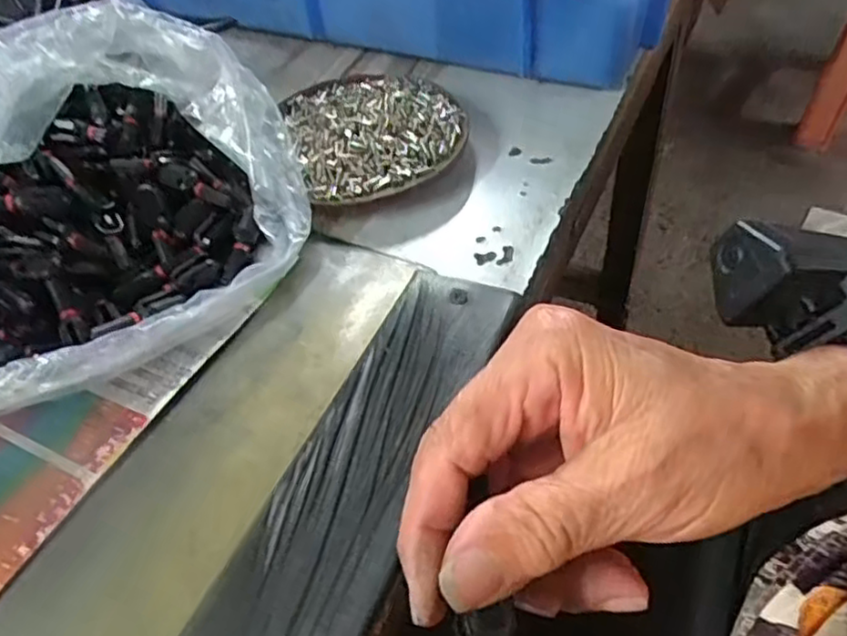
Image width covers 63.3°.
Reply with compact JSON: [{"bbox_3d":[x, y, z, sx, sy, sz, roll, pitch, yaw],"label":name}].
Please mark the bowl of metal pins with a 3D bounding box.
[{"bbox_3d":[-0.025,-0.100,0.372,0.089,0.023,0.098,-18,49,-9],"label":"bowl of metal pins"}]

